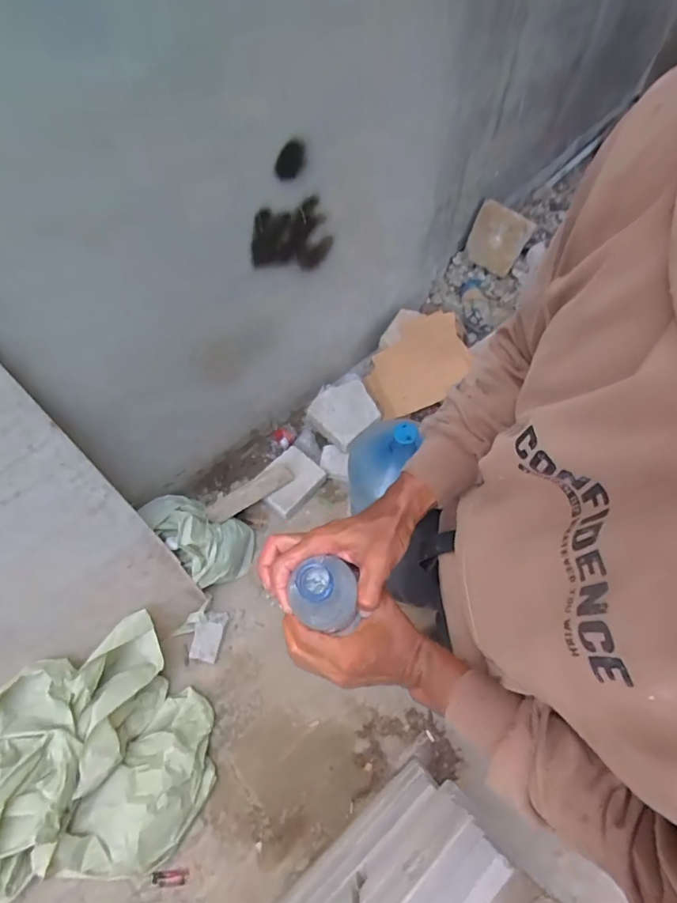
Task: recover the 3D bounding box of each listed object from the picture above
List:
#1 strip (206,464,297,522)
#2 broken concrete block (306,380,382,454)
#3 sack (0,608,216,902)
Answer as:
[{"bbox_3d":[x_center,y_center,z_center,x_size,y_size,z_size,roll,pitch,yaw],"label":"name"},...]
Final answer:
[{"bbox_3d":[-0.280,0.133,1.509,0.297,0.018,0.064,-31,92,-22],"label":"strip"},{"bbox_3d":[0.029,-0.116,1.648,0.210,0.139,0.211,-34,65,-18],"label":"broken concrete block"},{"bbox_3d":[-0.654,0.785,1.109,0.676,0.248,0.496,-33,65,-17],"label":"sack"}]

